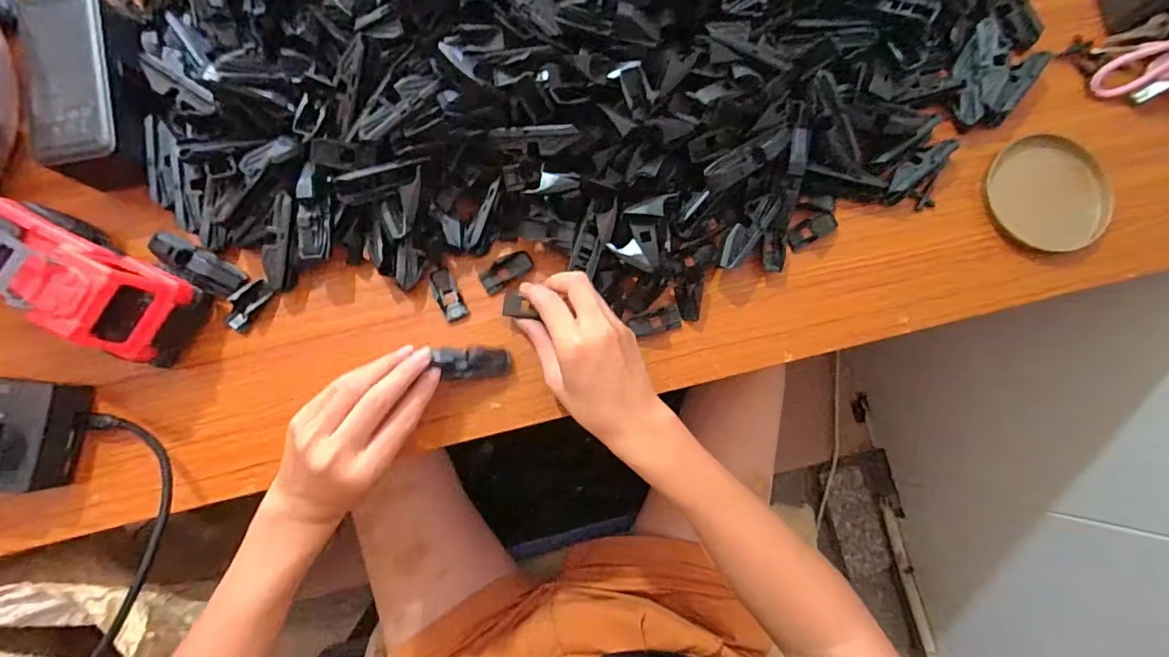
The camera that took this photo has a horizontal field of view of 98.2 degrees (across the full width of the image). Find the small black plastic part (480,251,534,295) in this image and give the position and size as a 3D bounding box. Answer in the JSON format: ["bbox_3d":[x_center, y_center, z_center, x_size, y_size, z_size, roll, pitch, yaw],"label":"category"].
[{"bbox_3d":[-0.060,-0.045,0.390,0.043,0.008,0.017,-33,86,-6],"label":"small black plastic part"}]

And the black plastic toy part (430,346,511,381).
[{"bbox_3d":[-0.080,0.025,0.364,0.057,0.013,0.023,6,82,-32],"label":"black plastic toy part"}]

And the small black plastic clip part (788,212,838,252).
[{"bbox_3d":[0.180,-0.078,0.402,0.044,0.007,0.018,-28,86,-6],"label":"small black plastic clip part"}]

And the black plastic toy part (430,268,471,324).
[{"bbox_3d":[-0.103,-0.025,0.381,0.017,0.008,0.040,-27,86,-6],"label":"black plastic toy part"}]

